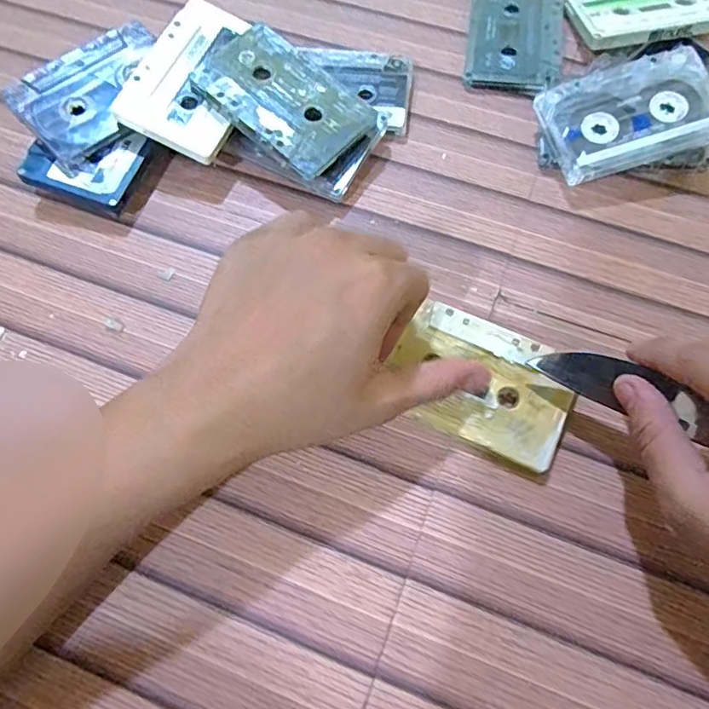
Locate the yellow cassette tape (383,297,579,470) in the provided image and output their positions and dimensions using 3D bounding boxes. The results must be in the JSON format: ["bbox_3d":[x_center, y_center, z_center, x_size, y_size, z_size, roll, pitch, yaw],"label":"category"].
[{"bbox_3d":[0.066,0.014,0.286,0.091,0.007,0.063,24,69,11],"label":"yellow cassette tape"}]

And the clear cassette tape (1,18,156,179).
[{"bbox_3d":[-0.156,-0.163,0.343,0.064,0.008,0.100,45,73,1],"label":"clear cassette tape"}]

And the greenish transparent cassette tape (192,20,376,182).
[{"bbox_3d":[-0.041,-0.156,0.335,0.100,0.007,0.069,40,69,8],"label":"greenish transparent cassette tape"}]

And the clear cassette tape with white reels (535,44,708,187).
[{"bbox_3d":[0.168,-0.148,0.338,0.098,0.009,0.068,-16,75,3],"label":"clear cassette tape with white reels"}]

